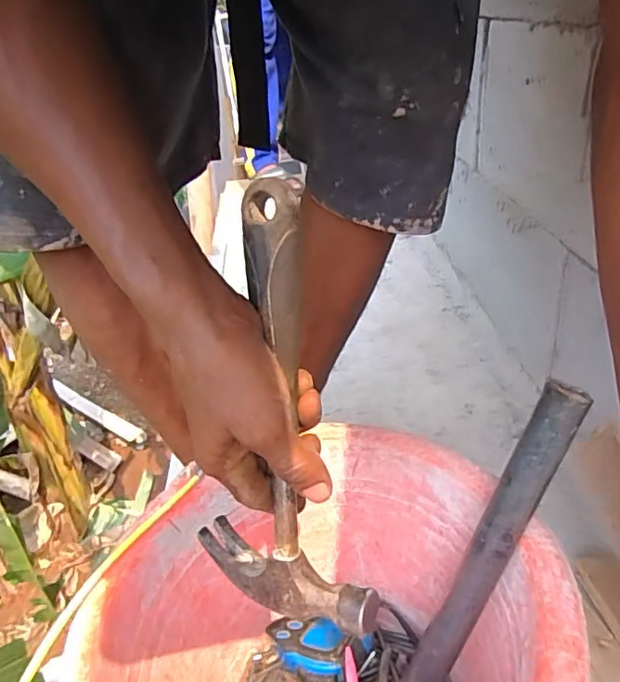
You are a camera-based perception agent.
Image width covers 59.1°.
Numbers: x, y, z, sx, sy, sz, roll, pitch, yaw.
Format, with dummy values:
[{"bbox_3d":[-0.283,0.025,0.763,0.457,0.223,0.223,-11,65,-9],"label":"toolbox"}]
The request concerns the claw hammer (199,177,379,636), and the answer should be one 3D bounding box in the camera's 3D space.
[{"bbox_3d":[-0.030,0.041,0.325,0.115,0.244,0.032,-10,5,29],"label":"claw hammer"}]

